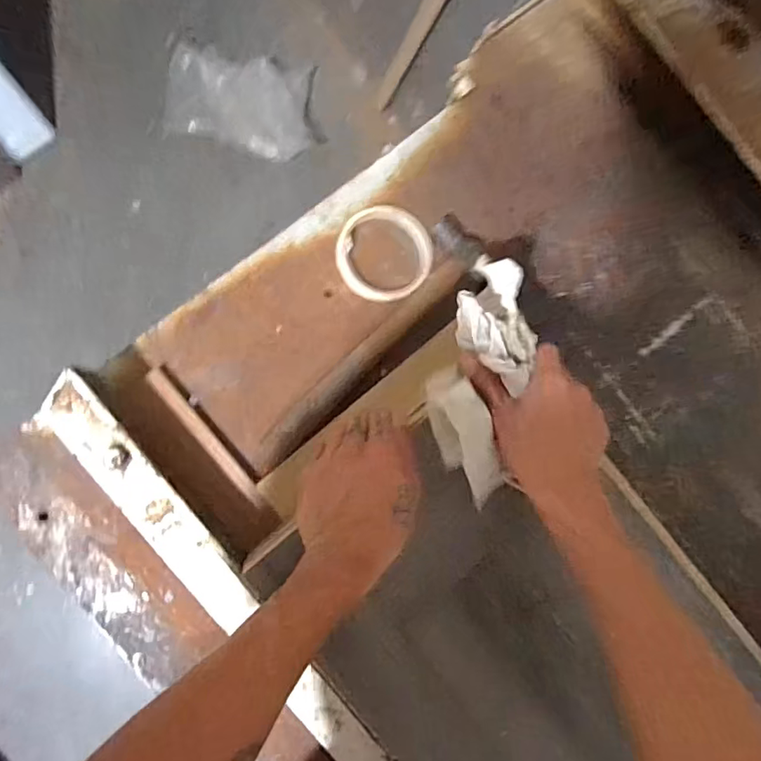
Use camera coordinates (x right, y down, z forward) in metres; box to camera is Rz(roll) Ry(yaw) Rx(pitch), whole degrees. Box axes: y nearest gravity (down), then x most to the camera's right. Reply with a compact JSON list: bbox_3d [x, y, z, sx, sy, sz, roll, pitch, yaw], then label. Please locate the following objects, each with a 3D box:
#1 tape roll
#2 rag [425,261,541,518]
[{"bbox_3d":[0.005,-0.123,0.545,0.093,0.009,0.091,-6,88,-9],"label":"tape roll"},{"bbox_3d":[0.078,-0.010,0.458,0.067,0.054,0.201,18,70,-7],"label":"rag"}]

